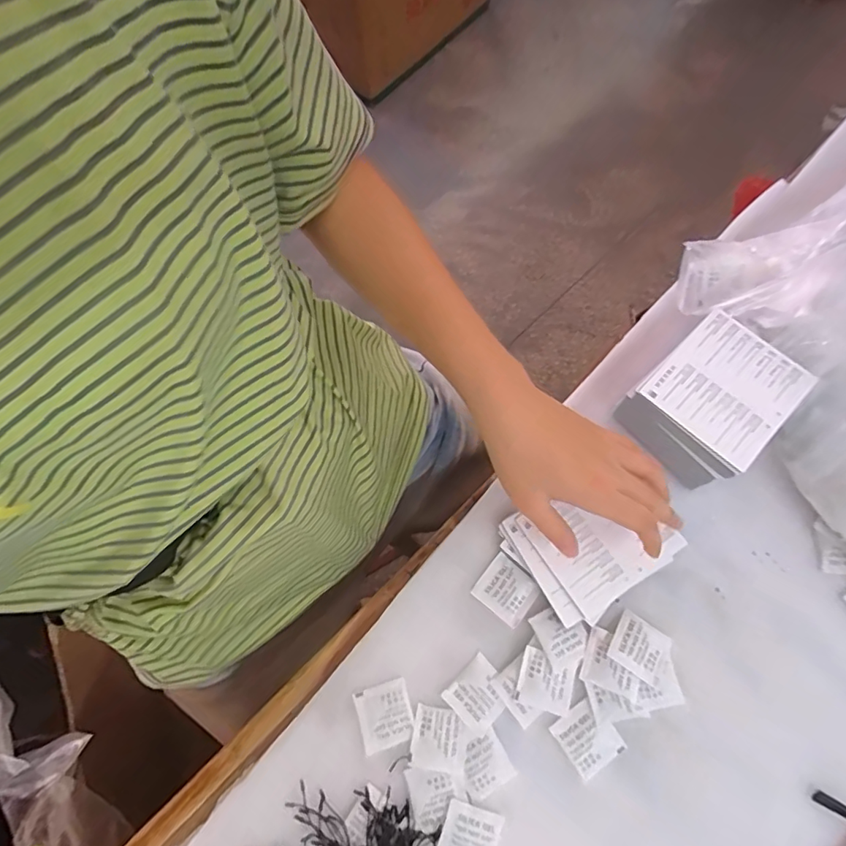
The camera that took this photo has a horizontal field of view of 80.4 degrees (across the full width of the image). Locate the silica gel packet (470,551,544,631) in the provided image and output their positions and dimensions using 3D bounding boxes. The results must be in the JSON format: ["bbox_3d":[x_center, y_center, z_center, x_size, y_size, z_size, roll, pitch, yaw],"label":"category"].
[{"bbox_3d":[0.064,0.128,0.385,0.042,0.004,0.039,37,76,10],"label":"silica gel packet"}]

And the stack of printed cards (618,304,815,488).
[{"bbox_3d":[0.223,-0.015,0.399,0.107,0.066,0.091,-41,77,-12],"label":"stack of printed cards"}]

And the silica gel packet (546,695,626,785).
[{"bbox_3d":[0.118,0.225,0.357,0.038,0.004,0.042,-34,76,-10],"label":"silica gel packet"}]

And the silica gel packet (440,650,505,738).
[{"bbox_3d":[0.041,0.197,0.363,0.038,0.004,0.041,43,78,12],"label":"silica gel packet"}]

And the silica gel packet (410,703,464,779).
[{"bbox_3d":[0.011,0.225,0.355,0.036,0.004,0.041,9,73,2],"label":"silica gel packet"}]

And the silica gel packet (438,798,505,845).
[{"bbox_3d":[0.032,0.284,0.339,0.039,0.004,0.041,18,74,5],"label":"silica gel packet"}]

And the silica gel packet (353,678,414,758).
[{"bbox_3d":[-0.027,0.211,0.361,0.039,0.004,0.041,-17,74,-5],"label":"silica gel packet"}]

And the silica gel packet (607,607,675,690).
[{"bbox_3d":[0.161,0.167,0.371,0.040,0.006,0.037,34,76,9],"label":"silica gel packet"}]

